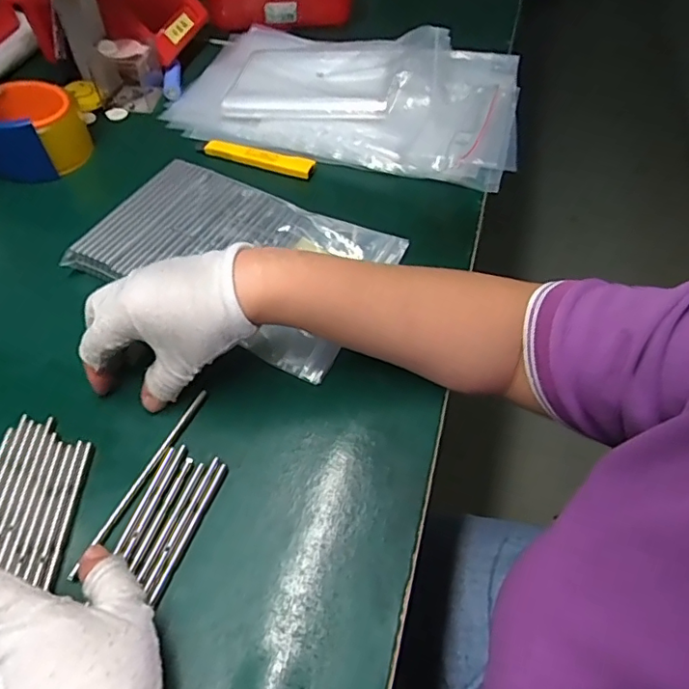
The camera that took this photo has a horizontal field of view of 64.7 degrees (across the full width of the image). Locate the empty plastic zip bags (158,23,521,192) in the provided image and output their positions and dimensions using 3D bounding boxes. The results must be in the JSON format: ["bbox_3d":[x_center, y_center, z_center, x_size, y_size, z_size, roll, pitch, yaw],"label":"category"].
[{"bbox_3d":[0.004,-0.290,0.591,0.371,0.042,0.233,14,55,9],"label":"empty plastic zip bags"}]

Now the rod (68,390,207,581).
[{"bbox_3d":[-0.125,0.082,0.342,0.006,0.004,0.134,21,56,14],"label":"rod"}]

